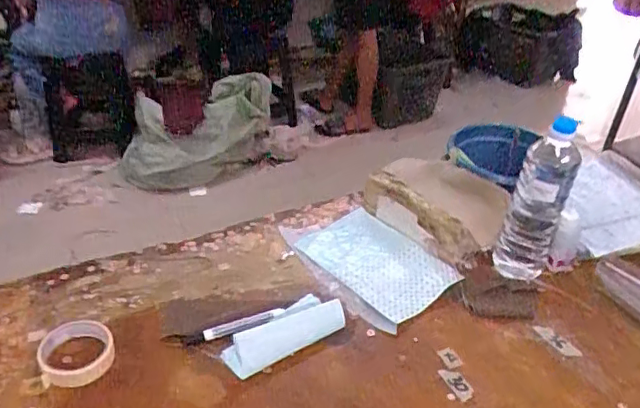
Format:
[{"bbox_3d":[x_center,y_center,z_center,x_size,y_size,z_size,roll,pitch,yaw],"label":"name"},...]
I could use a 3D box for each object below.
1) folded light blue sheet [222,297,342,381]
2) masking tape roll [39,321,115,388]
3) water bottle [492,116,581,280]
[{"bbox_3d":[-0.050,0.173,0.769,0.174,0.032,0.067,-22,41,-27],"label":"folded light blue sheet"},{"bbox_3d":[-0.313,0.192,0.721,0.091,0.026,0.100,0,36,0],"label":"masking tape roll"},{"bbox_3d":[0.309,0.006,0.815,0.076,0.265,0.085,17,39,22],"label":"water bottle"}]

